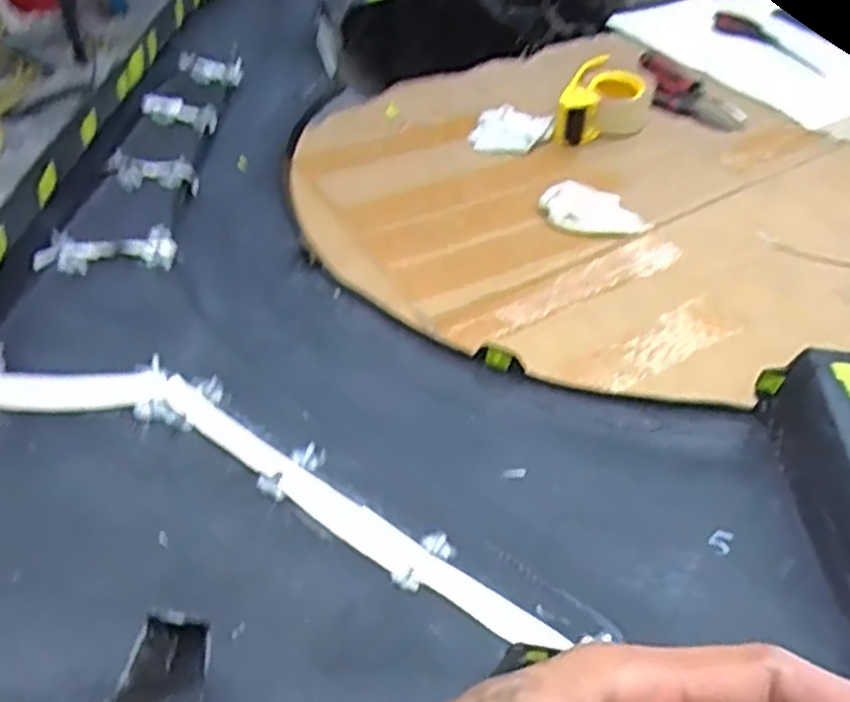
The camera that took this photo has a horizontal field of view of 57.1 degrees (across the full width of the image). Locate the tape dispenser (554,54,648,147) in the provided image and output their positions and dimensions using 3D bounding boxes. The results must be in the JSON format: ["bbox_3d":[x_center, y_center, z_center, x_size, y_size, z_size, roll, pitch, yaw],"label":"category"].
[{"bbox_3d":[0.235,-0.317,0.994,0.098,0.057,0.137,19,49,19],"label":"tape dispenser"}]

